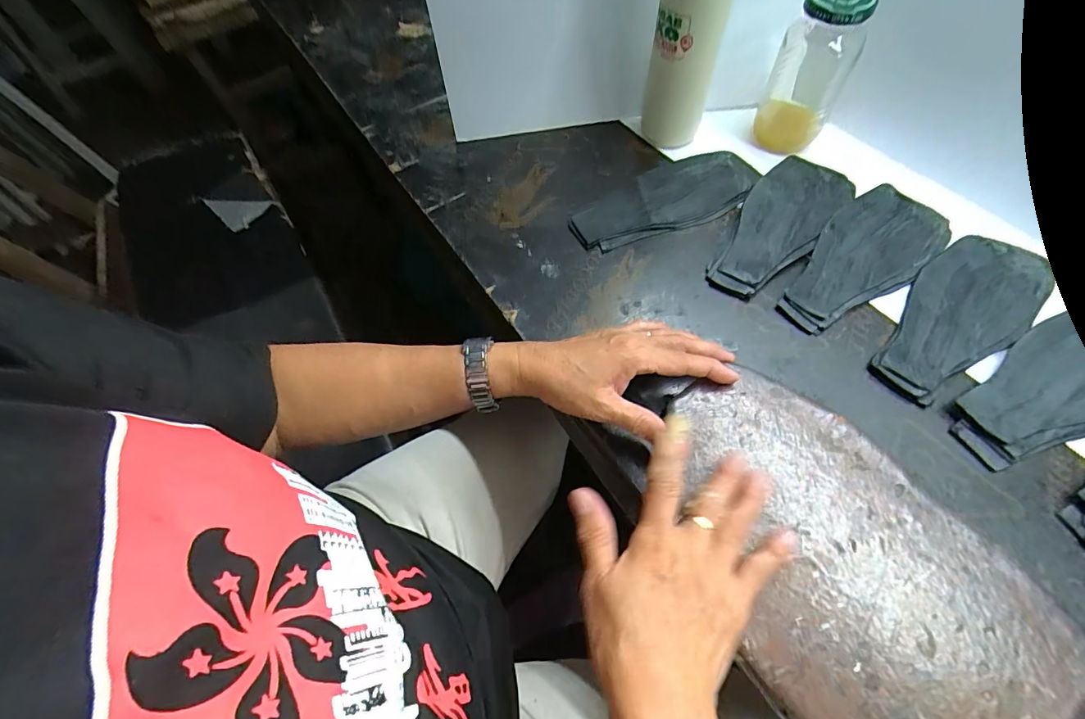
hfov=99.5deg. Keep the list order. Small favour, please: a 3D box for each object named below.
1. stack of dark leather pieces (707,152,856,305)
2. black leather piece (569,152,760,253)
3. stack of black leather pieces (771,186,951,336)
[{"bbox_3d":[0.227,-0.132,0.443,0.077,0.013,0.187,36,69,21],"label":"stack of dark leather pieces"},{"bbox_3d":[0.124,-0.163,0.466,0.193,0.012,0.081,-24,62,-10],"label":"black leather piece"},{"bbox_3d":[0.291,-0.094,0.418,0.187,0.008,0.083,-37,65,-16],"label":"stack of black leather pieces"}]

